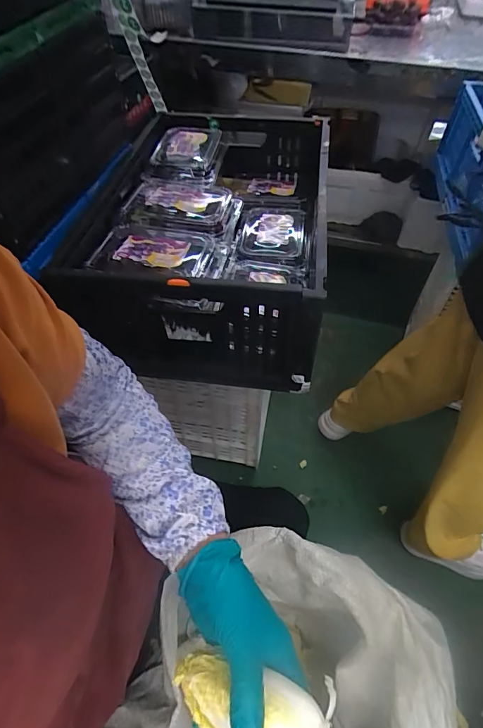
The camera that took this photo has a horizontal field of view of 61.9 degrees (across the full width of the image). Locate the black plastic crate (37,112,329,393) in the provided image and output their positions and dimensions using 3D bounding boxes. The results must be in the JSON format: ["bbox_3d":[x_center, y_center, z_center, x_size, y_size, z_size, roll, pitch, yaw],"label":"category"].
[{"bbox_3d":[-0.051,-0.319,0.866,0.426,0.214,0.732,6,51,5],"label":"black plastic crate"}]

